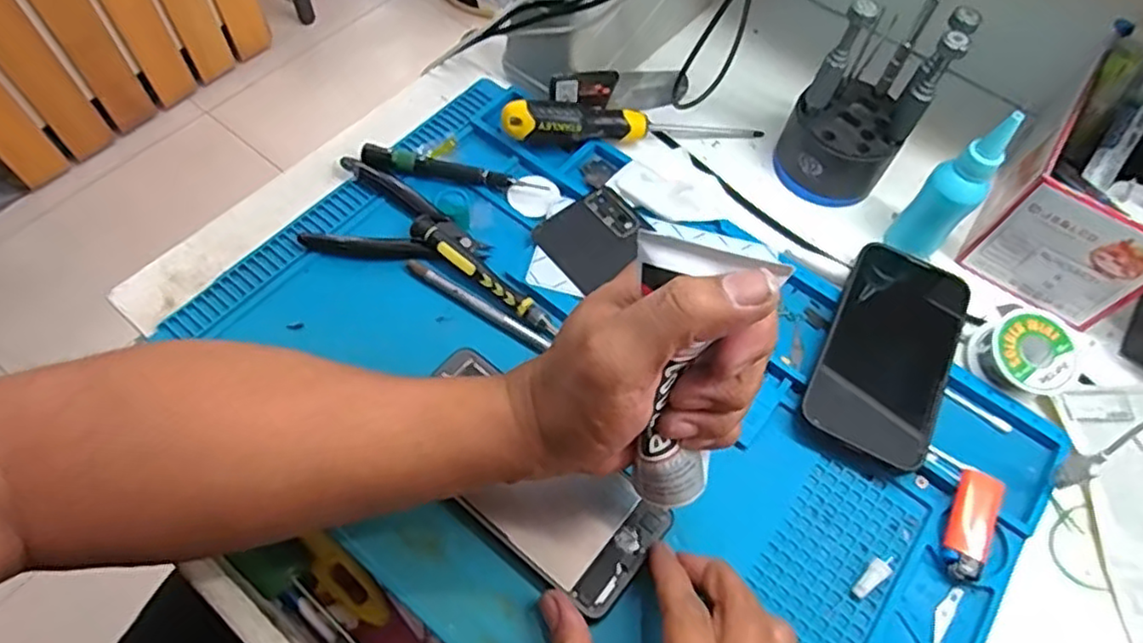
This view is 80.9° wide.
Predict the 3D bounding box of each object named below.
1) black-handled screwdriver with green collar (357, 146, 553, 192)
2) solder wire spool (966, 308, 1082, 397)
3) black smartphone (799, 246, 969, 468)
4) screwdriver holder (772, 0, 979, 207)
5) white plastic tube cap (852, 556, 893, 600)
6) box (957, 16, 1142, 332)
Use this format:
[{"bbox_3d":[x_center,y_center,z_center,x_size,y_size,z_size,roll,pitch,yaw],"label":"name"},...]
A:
[{"bbox_3d":[-0.082,-0.106,0.467,0.126,0.014,0.013,8,61,2],"label":"black-handled screwdriver with green collar"},{"bbox_3d":[0.279,0.023,0.418,0.046,0.038,0.052,-28,76,-5],"label":"solder wire spool"},{"bbox_3d":[0.197,0.016,0.414,0.072,0.006,0.144,26,63,12],"label":"black smartphone"},{"bbox_3d":[0.196,-0.151,0.454,0.077,0.132,0.084,29,64,13],"label":"screwdriver holder"},{"bbox_3d":[0.157,0.133,0.350,0.011,0.009,0.028,41,67,18],"label":"white plastic tube cap"},{"bbox_3d":[0.363,-0.097,0.448,0.105,0.093,0.173,34,65,15],"label":"box"}]

